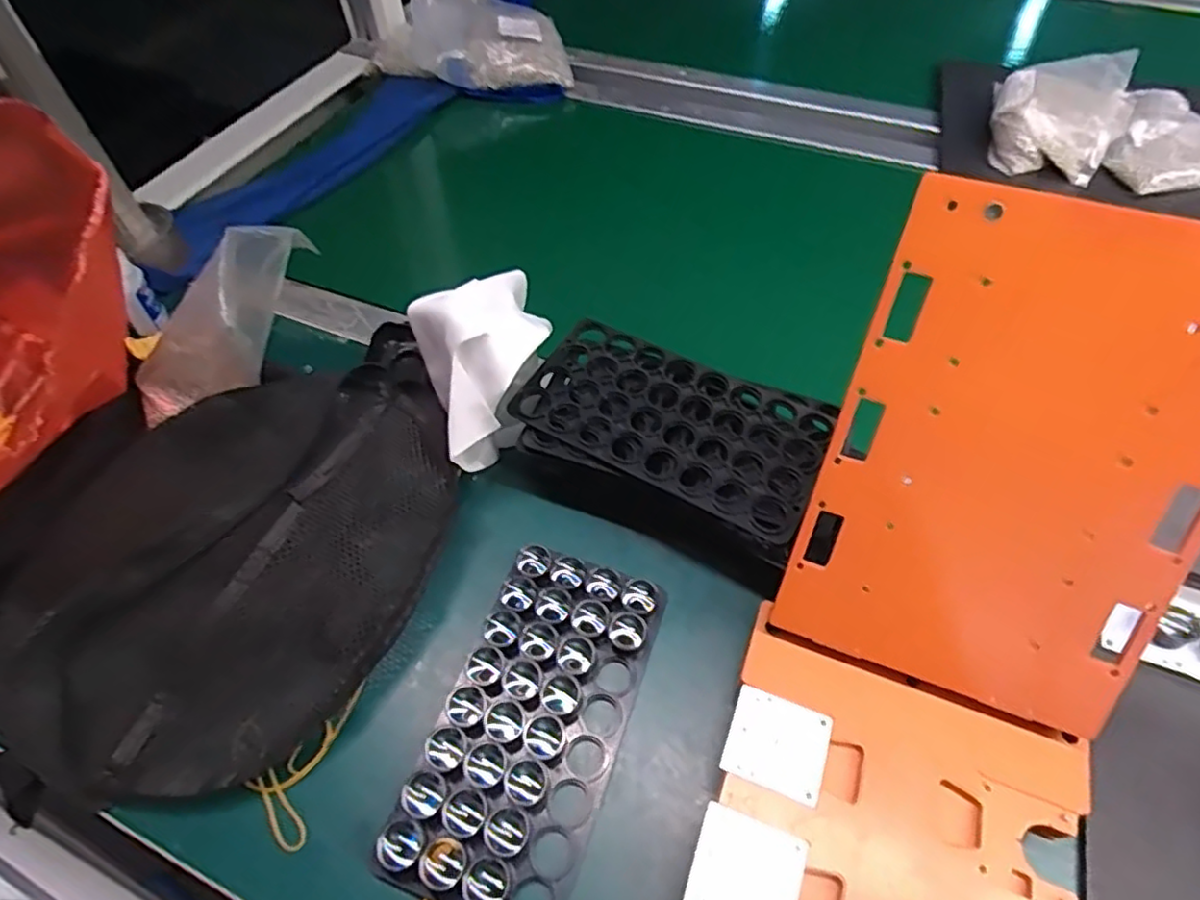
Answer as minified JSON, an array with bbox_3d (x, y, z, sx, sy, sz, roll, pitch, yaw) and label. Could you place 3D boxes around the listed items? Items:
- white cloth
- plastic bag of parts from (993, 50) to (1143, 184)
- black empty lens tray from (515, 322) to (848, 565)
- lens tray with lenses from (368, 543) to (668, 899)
[{"bbox_3d":[-0.073,-0.053,0.435,0.079,0.101,0.086,-18,56,-11],"label":"white cloth"},{"bbox_3d":[0.471,-0.349,0.674,0.121,0.060,0.161,31,61,22],"label":"plastic bag of parts"},{"bbox_3d":[0.044,-0.017,0.421,0.191,0.028,0.107,22,58,17],"label":"black empty lens tray"},{"bbox_3d":[-0.036,0.147,0.362,0.096,0.021,0.188,16,56,13],"label":"lens tray with lenses"}]

